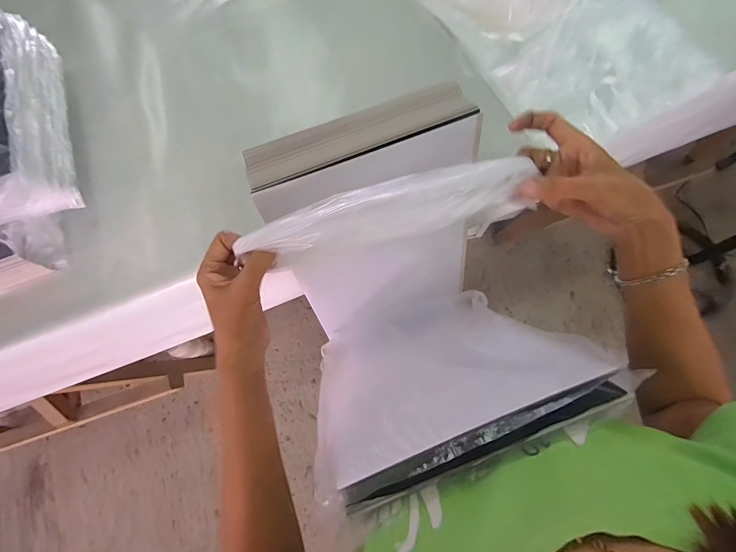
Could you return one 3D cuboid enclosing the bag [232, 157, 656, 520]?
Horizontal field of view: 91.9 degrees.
[{"bbox_3d":[0.057,0.055,0.378,0.263,0.260,0.250,-22,75,-4],"label":"bag"}]

